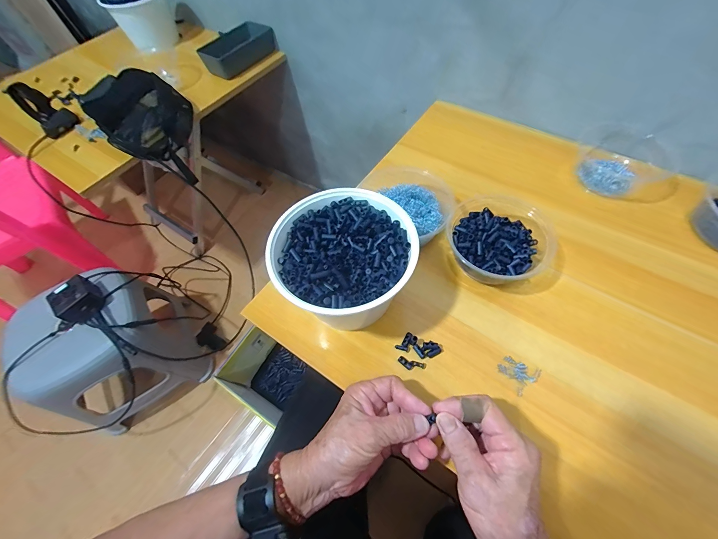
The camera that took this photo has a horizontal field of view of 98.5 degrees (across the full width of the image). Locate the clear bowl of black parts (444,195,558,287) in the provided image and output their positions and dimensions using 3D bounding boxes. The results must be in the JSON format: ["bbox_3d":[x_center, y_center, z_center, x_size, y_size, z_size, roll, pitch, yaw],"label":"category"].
[{"bbox_3d":[0.189,-0.043,0.431,0.123,0.058,0.133,-2,60,3],"label":"clear bowl of black parts"}]

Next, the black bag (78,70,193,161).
[{"bbox_3d":[-0.485,-0.343,0.677,0.252,0.074,0.170,33,68,20],"label":"black bag"}]

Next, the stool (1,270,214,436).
[{"bbox_3d":[-0.598,0.210,0.774,0.292,0.354,0.260,-37,64,-15],"label":"stool"}]

